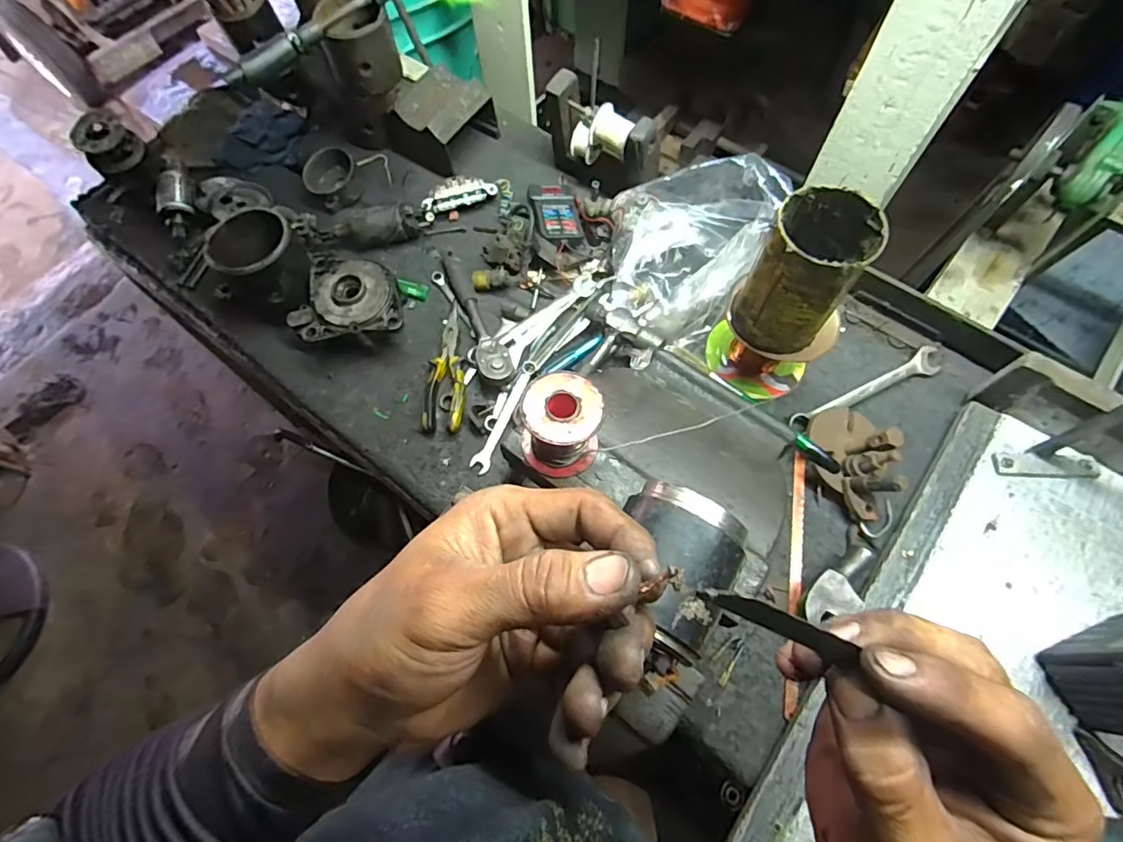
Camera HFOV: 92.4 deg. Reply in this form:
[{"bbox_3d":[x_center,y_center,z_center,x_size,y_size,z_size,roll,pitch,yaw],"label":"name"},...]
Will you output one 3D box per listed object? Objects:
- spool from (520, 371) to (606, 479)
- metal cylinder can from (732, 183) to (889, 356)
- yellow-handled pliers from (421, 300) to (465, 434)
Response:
[{"bbox_3d":[0.000,0.003,0.363,0.052,0.056,0.054,-1,67,2],"label":"spool"},{"bbox_3d":[0.187,-0.112,0.418,0.073,0.110,0.068,-1,67,2],"label":"metal cylinder can"},{"bbox_3d":[-0.145,-0.073,0.713,0.052,0.026,0.186,4,68,3],"label":"yellow-handled pliers"}]

